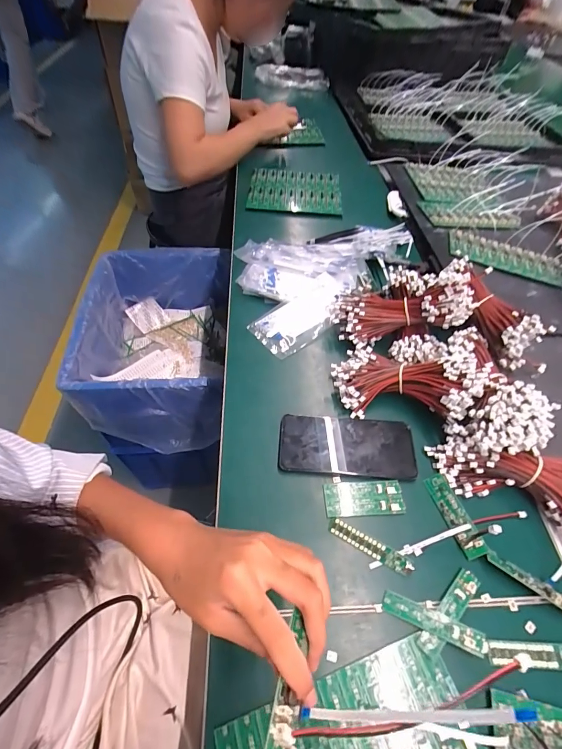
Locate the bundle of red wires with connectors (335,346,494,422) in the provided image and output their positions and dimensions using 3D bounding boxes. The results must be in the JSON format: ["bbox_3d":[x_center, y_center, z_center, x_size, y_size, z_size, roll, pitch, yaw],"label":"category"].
[{"bbox_3d":[0.154,0.004,0.424,0.171,0.036,0.092,2,54,20],"label":"bundle of red wires with connectors"}]

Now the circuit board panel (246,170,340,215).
[{"bbox_3d":[0.032,-0.404,0.753,0.196,0.014,0.172,4,56,-3],"label":"circuit board panel"}]

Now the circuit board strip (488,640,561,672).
[{"bbox_3d":[0.224,0.244,0.297,0.084,0.006,0.020,4,54,-1],"label":"circuit board strip"}]

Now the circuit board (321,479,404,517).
[{"bbox_3d":[0.090,0.135,0.374,0.084,0.007,0.035,0,54,-4],"label":"circuit board"}]

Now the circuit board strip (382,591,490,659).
[{"bbox_3d":[0.135,0.219,0.305,0.085,0.006,0.017,15,52,21],"label":"circuit board strip"}]

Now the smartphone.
[{"bbox_3d":[0.077,0.082,0.404,0.155,0.005,0.071,5,54,-1],"label":"smartphone"}]

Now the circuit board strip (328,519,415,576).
[{"bbox_3d":[0.089,0.170,0.342,0.085,0.007,0.014,26,57,14],"label":"circuit board strip"}]

